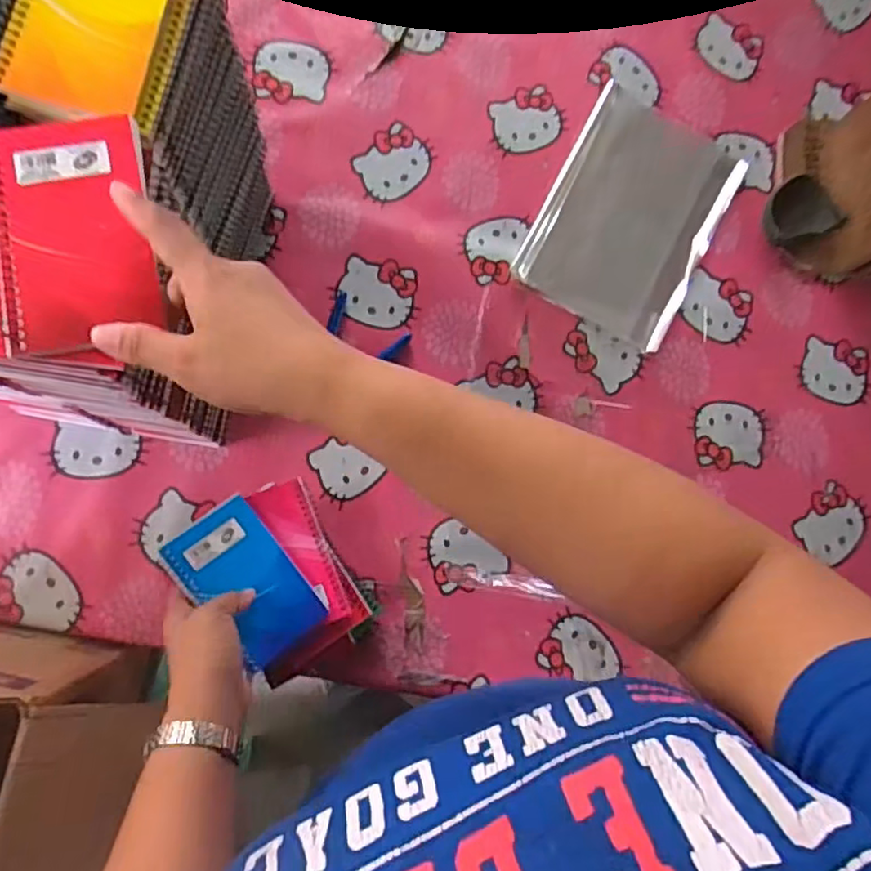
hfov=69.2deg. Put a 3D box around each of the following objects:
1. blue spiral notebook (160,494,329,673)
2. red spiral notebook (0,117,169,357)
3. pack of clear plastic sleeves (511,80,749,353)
[{"bbox_3d":[-0.162,0.128,0.542,0.081,0.011,0.132,-38,93,-20],"label":"blue spiral notebook"},{"bbox_3d":[-0.203,-0.115,0.353,0.084,0.007,0.127,-11,84,-8],"label":"red spiral notebook"},{"bbox_3d":[0.215,-0.241,0.688,0.179,0.008,0.255,28,81,-2],"label":"pack of clear plastic sleeves"}]

